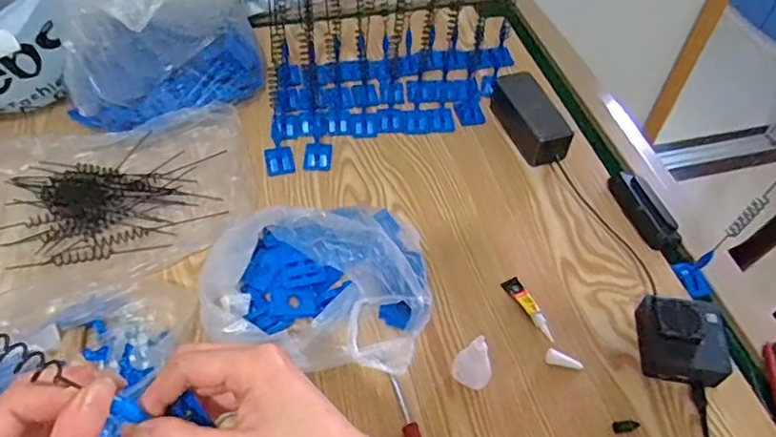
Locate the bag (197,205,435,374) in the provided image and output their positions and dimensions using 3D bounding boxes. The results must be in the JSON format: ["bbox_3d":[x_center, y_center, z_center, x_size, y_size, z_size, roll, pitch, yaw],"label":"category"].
[{"bbox_3d":[-0.062,0.054,0.574,0.211,0.079,0.186,2,51,-2],"label":"bag"}]

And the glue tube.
[{"bbox_3d":[0.149,0.091,0.600,0.020,0.008,0.078,-23,56,-20],"label":"glue tube"}]

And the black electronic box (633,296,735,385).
[{"bbox_3d":[0.287,0.118,0.563,0.072,0.045,0.077,5,51,0],"label":"black electronic box"}]

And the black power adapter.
[{"bbox_3d":[0.186,-0.128,0.749,0.059,0.052,0.146,-14,54,-14],"label":"black power adapter"}]

